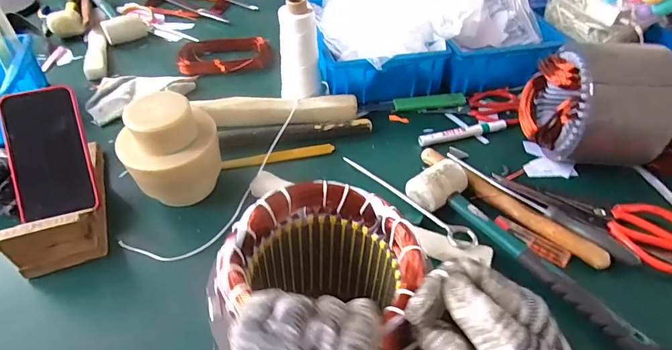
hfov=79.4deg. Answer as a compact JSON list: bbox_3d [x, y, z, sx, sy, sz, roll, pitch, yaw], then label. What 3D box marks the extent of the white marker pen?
[{"bbox_3d":[0.193,-0.065,0.616,0.143,0.014,0.022,-12,45,-13],"label":"white marker pen"}]

